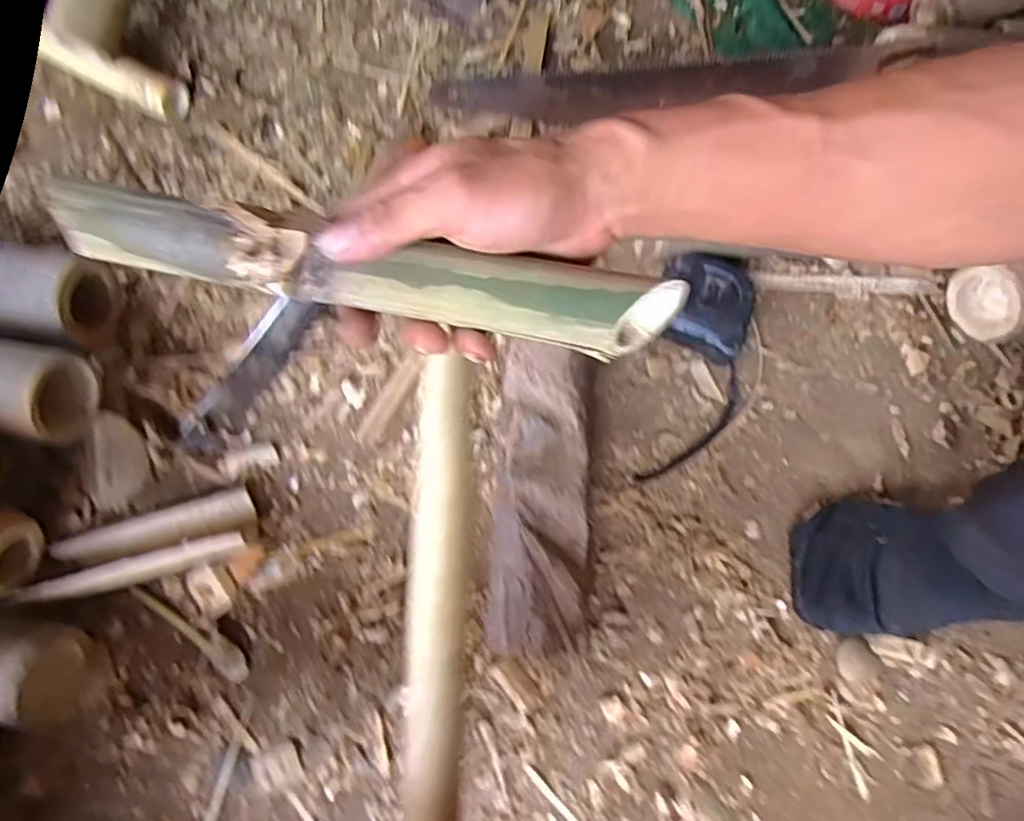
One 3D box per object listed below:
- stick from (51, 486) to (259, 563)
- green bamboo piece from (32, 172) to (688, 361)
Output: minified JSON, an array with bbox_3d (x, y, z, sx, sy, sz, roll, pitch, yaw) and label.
[{"bbox_3d":[-0.281,0.097,0.506,0.150,0.018,0.034,-17,75,-4],"label":"stick"},{"bbox_3d":[-0.061,-0.060,0.283,0.268,0.035,0.031,10,74,-1],"label":"green bamboo piece"}]

